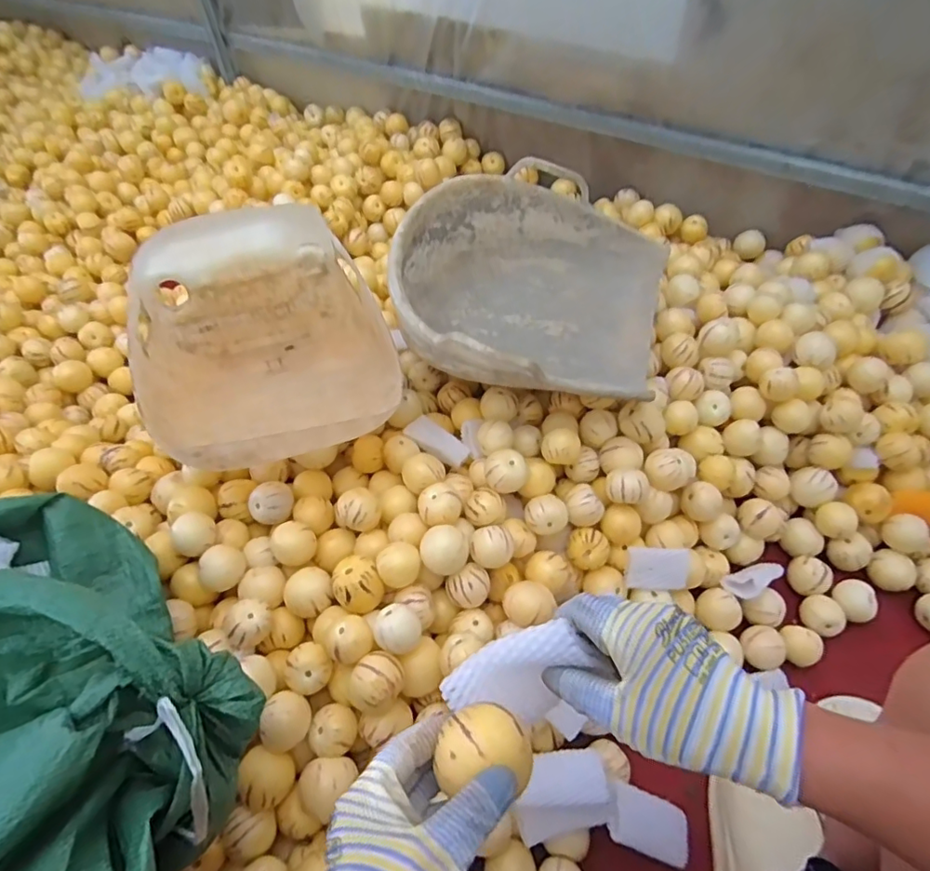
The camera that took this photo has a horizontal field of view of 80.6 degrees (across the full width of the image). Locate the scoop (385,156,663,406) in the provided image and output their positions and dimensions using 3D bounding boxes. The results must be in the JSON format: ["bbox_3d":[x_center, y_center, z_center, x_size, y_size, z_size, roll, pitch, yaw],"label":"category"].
[{"bbox_3d":[0.097,-0.220,0.840,0.401,0.157,0.419,9,54,10],"label":"scoop"}]

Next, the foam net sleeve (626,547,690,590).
[{"bbox_3d":[0.267,0.183,0.753,0.086,0.008,0.057,2,97,-1],"label":"foam net sleeve"}]

